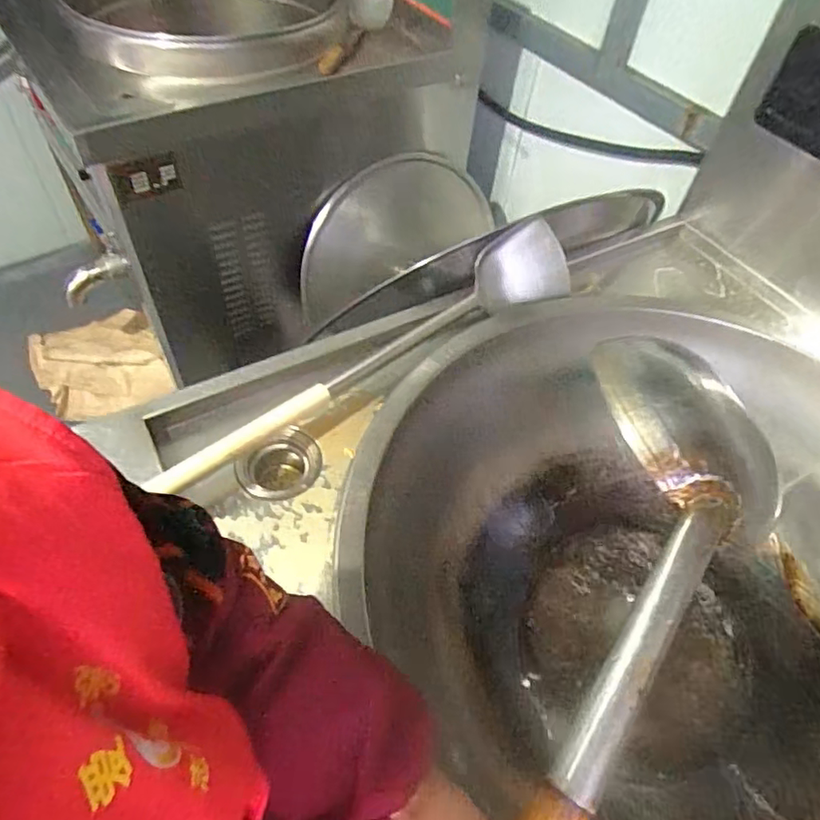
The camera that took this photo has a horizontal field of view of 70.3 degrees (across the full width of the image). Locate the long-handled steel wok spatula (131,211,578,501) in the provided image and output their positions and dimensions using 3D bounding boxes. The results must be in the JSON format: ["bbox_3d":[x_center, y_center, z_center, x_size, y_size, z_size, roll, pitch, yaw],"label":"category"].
[{"bbox_3d":[-0.019,-0.103,0.826,0.699,0.124,0.091,-29,60,-24],"label":"long-handled steel wok spatula"}]

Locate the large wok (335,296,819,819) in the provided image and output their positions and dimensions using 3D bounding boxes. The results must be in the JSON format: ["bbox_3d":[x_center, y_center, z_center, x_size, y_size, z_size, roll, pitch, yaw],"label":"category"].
[{"bbox_3d":[0.340,0.260,0.753,0.826,0.281,0.827,2,52,-3],"label":"large wok"}]

